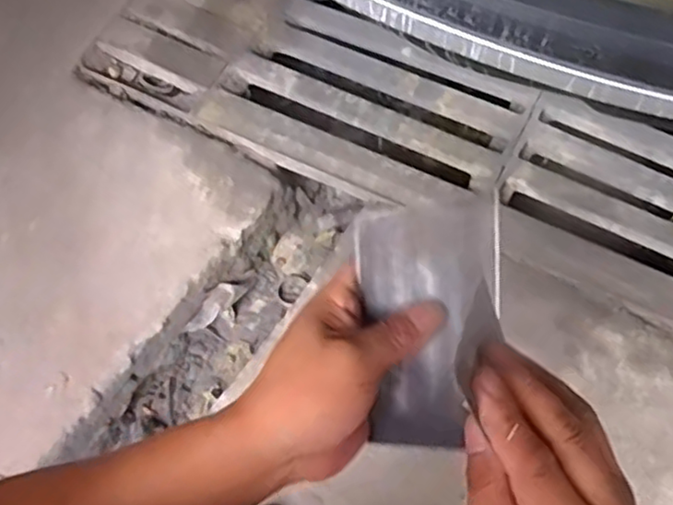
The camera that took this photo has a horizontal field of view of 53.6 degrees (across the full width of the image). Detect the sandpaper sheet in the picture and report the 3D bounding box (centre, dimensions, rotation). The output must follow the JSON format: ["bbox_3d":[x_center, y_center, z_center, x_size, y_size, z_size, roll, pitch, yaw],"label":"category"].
[{"bbox_3d":[0.052,0.039,0.358,0.073,0.008,0.129,-4,95,17],"label":"sandpaper sheet"}]

